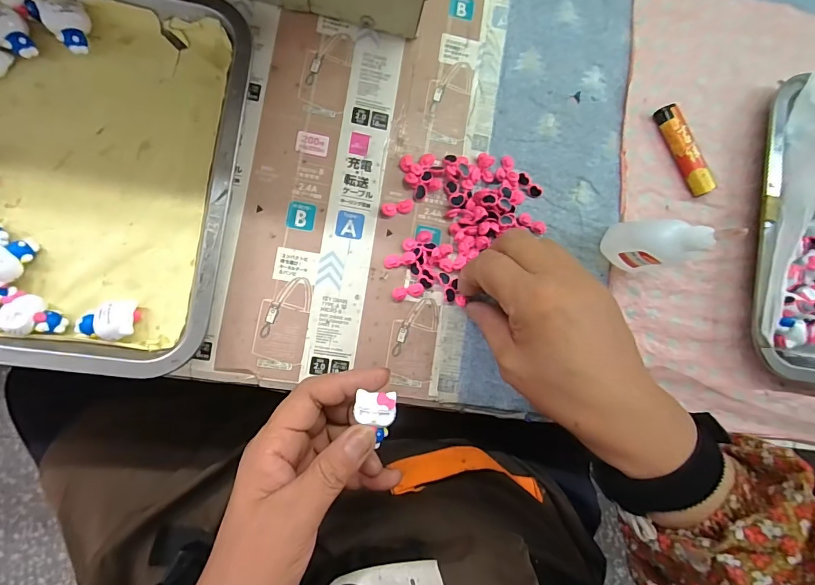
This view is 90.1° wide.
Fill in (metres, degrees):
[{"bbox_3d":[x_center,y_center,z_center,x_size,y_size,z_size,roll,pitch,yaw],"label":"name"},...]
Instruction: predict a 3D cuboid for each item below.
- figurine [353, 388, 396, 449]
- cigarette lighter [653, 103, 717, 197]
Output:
[{"bbox_3d":[-0.020,0.077,0.251,0.025,0.010,0.029,5,88,-8],"label":"figurine"},{"bbox_3d":[0.234,-0.120,0.343,0.019,0.016,0.079,-24,92,-8],"label":"cigarette lighter"}]

